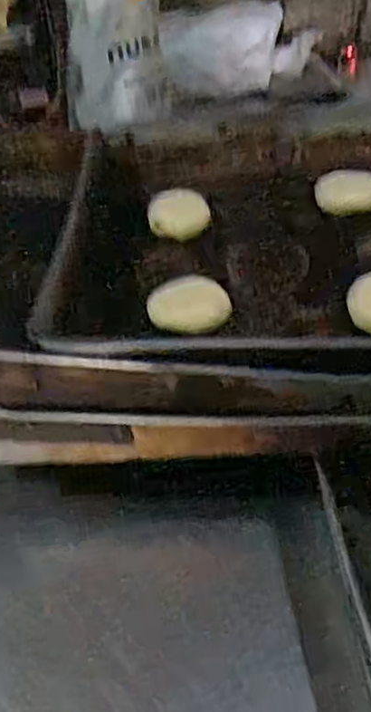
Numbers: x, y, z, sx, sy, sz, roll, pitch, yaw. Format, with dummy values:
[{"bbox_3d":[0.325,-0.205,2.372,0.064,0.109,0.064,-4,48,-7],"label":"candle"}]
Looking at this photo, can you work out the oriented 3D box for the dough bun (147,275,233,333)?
[{"bbox_3d":[0.003,-0.045,0.586,0.067,0.021,0.056,-18,46,-13],"label":"dough bun"}]

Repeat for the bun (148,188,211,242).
[{"bbox_3d":[-0.007,-0.147,0.702,0.061,0.027,0.061,-5,45,-1],"label":"bun"}]

